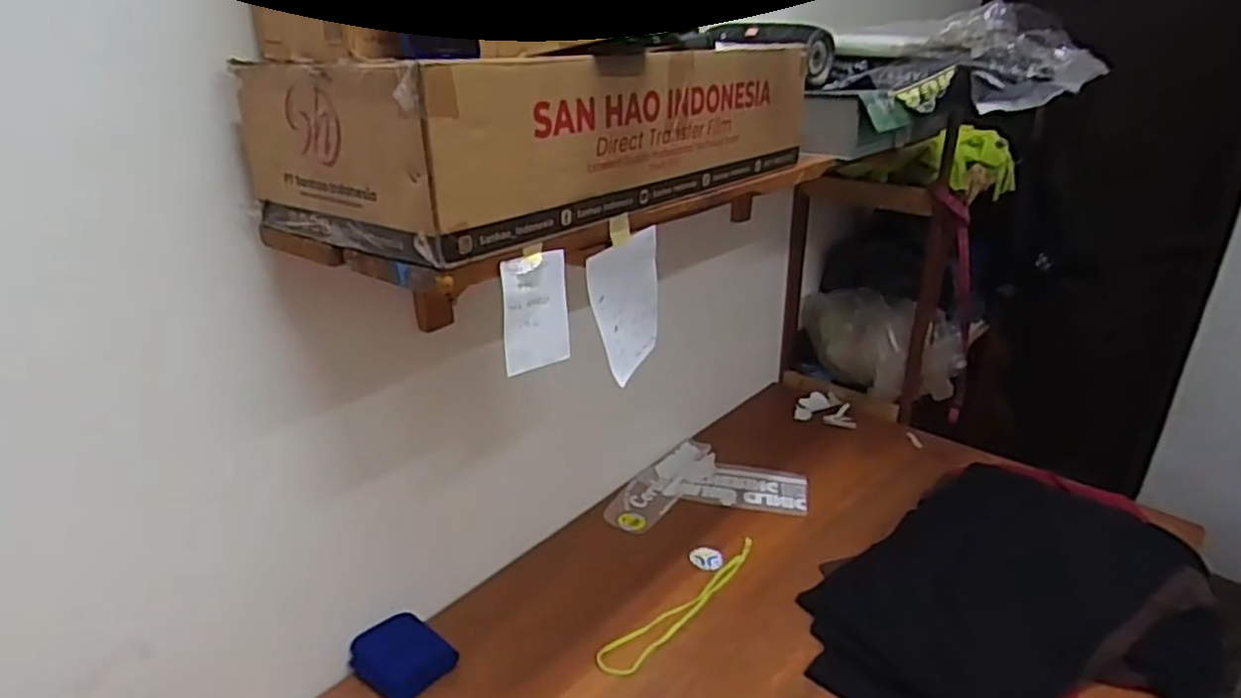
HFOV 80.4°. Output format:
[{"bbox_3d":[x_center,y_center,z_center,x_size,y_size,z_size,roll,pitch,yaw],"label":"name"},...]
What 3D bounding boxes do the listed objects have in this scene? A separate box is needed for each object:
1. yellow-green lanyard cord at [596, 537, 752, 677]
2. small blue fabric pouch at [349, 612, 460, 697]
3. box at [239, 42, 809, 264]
[{"bbox_3d":[0.112,0.397,1.162,0.059,0.009,0.385,22,31,38],"label":"yellow-green lanyard cord"},{"bbox_3d":[-0.308,0.435,1.041,0.119,0.043,0.109,17,30,34],"label":"small blue fabric pouch"},{"bbox_3d":[-0.044,-0.257,0.835,0.282,0.149,0.632,21,32,40],"label":"box"}]

